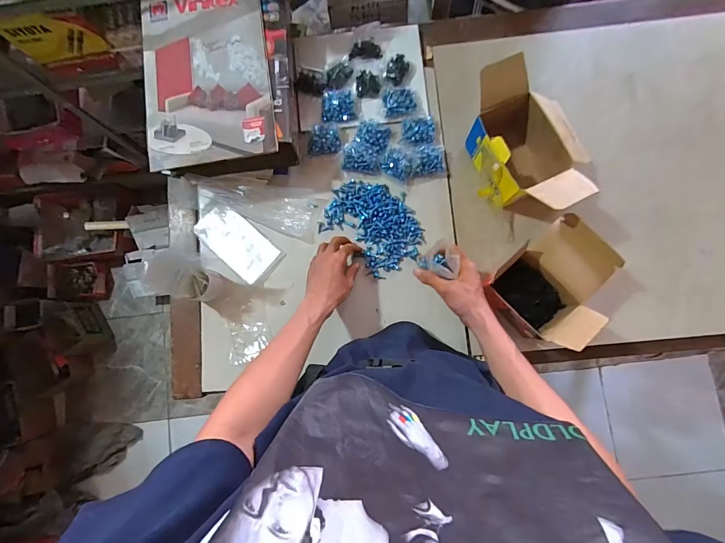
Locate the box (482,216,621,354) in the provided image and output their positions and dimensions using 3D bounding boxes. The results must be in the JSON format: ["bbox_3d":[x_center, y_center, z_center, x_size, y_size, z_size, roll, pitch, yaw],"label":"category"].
[{"bbox_3d":[0.306,0.016,0.585,0.149,0.117,0.178,44,87,7],"label":"box"}]

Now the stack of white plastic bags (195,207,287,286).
[{"bbox_3d":[-0.228,-0.052,0.665,0.159,0.009,0.084,40,87,7],"label":"stack of white plastic bags"}]

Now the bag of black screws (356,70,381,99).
[{"bbox_3d":[0.011,-0.353,0.686,0.045,0.016,0.047,-1,83,3],"label":"bag of black screws"}]

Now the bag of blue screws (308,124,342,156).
[{"bbox_3d":[-0.071,-0.246,0.676,0.060,0.017,0.053,-4,83,3],"label":"bag of blue screws"}]

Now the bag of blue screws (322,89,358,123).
[{"bbox_3d":[-0.045,-0.310,0.681,0.062,0.018,0.064,-6,83,2],"label":"bag of blue screws"}]

